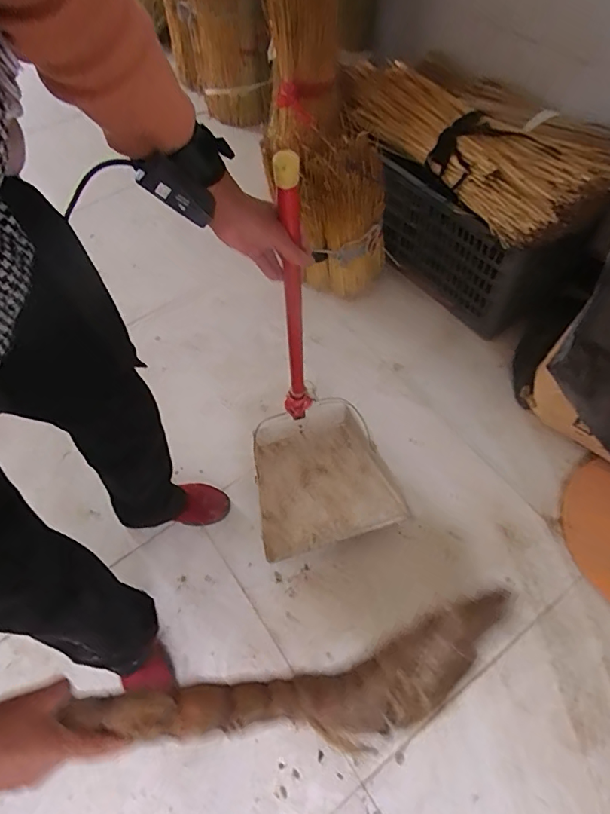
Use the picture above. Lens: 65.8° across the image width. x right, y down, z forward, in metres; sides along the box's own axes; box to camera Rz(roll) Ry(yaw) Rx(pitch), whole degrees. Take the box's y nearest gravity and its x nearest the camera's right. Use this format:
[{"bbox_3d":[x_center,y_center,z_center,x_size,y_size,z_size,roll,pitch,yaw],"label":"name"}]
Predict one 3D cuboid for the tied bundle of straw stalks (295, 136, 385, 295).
[{"bbox_3d":[0.099,-0.432,1.142,0.184,0.367,0.112,8,60,8],"label":"tied bundle of straw stalks"}]

